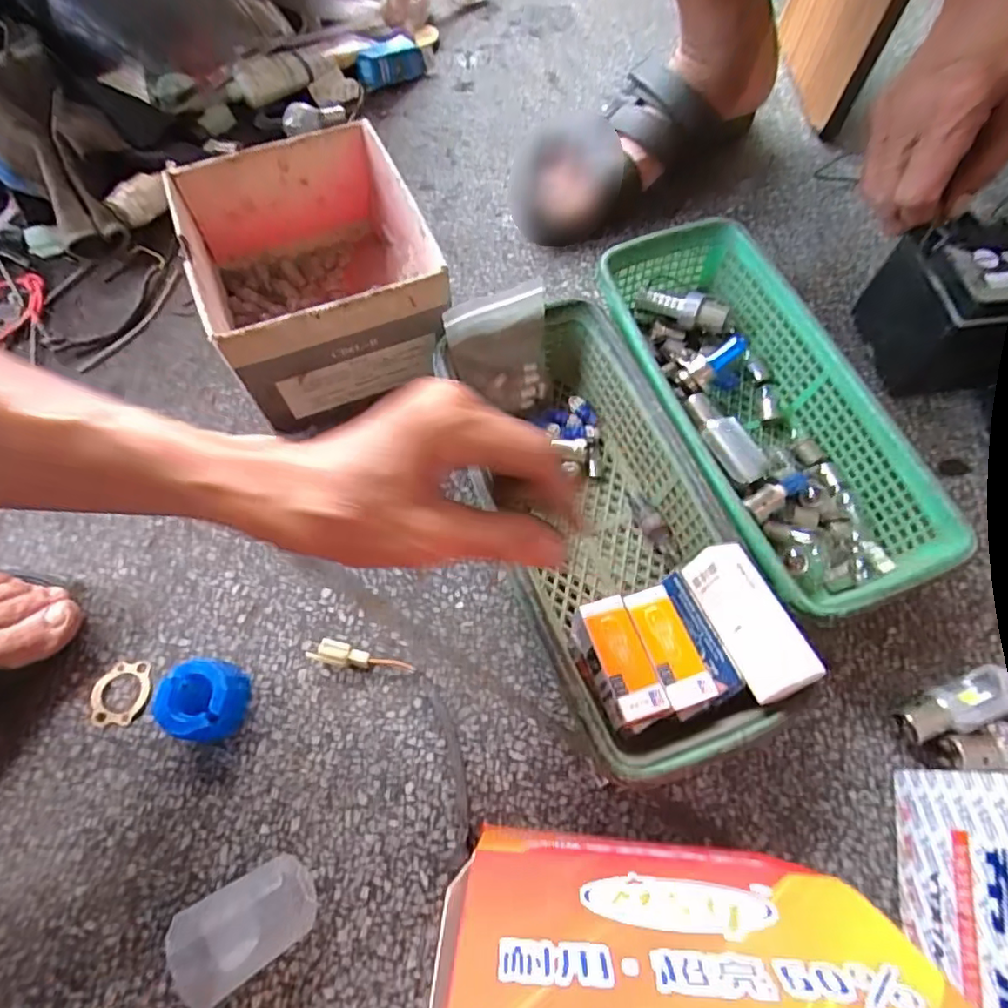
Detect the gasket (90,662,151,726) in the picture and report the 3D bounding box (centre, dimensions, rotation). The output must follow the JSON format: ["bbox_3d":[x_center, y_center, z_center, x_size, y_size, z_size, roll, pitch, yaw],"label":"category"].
[{"bbox_3d":[-0.237,0.116,0.352,0.034,0.004,0.037,-2,67,0],"label":"gasket"}]

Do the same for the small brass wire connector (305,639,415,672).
[{"bbox_3d":[-0.088,0.096,0.357,0.063,0.014,0.014,9,68,5],"label":"small brass wire connector"}]

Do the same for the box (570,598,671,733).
[{"bbox_3d":[0.061,0.089,0.313,0.030,0.037,0.067,-18,68,-7],"label":"box"}]

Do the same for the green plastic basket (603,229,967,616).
[{"bbox_3d":[0.166,-0.065,0.399,0.131,0.076,0.286,-18,68,-7],"label":"green plastic basket"}]

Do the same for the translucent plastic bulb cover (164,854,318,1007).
[{"bbox_3d":[-0.130,0.215,0.297,0.068,0.028,0.043,-33,71,-12],"label":"translucent plastic bulb cover"}]

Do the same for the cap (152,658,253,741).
[{"bbox_3d":[-0.178,0.116,0.338,0.043,0.027,0.043,0,67,1],"label":"cap"}]

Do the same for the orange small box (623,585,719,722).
[{"bbox_3d":[0.089,0.081,0.314,0.025,0.026,0.069,-18,68,-7],"label":"orange small box"}]

